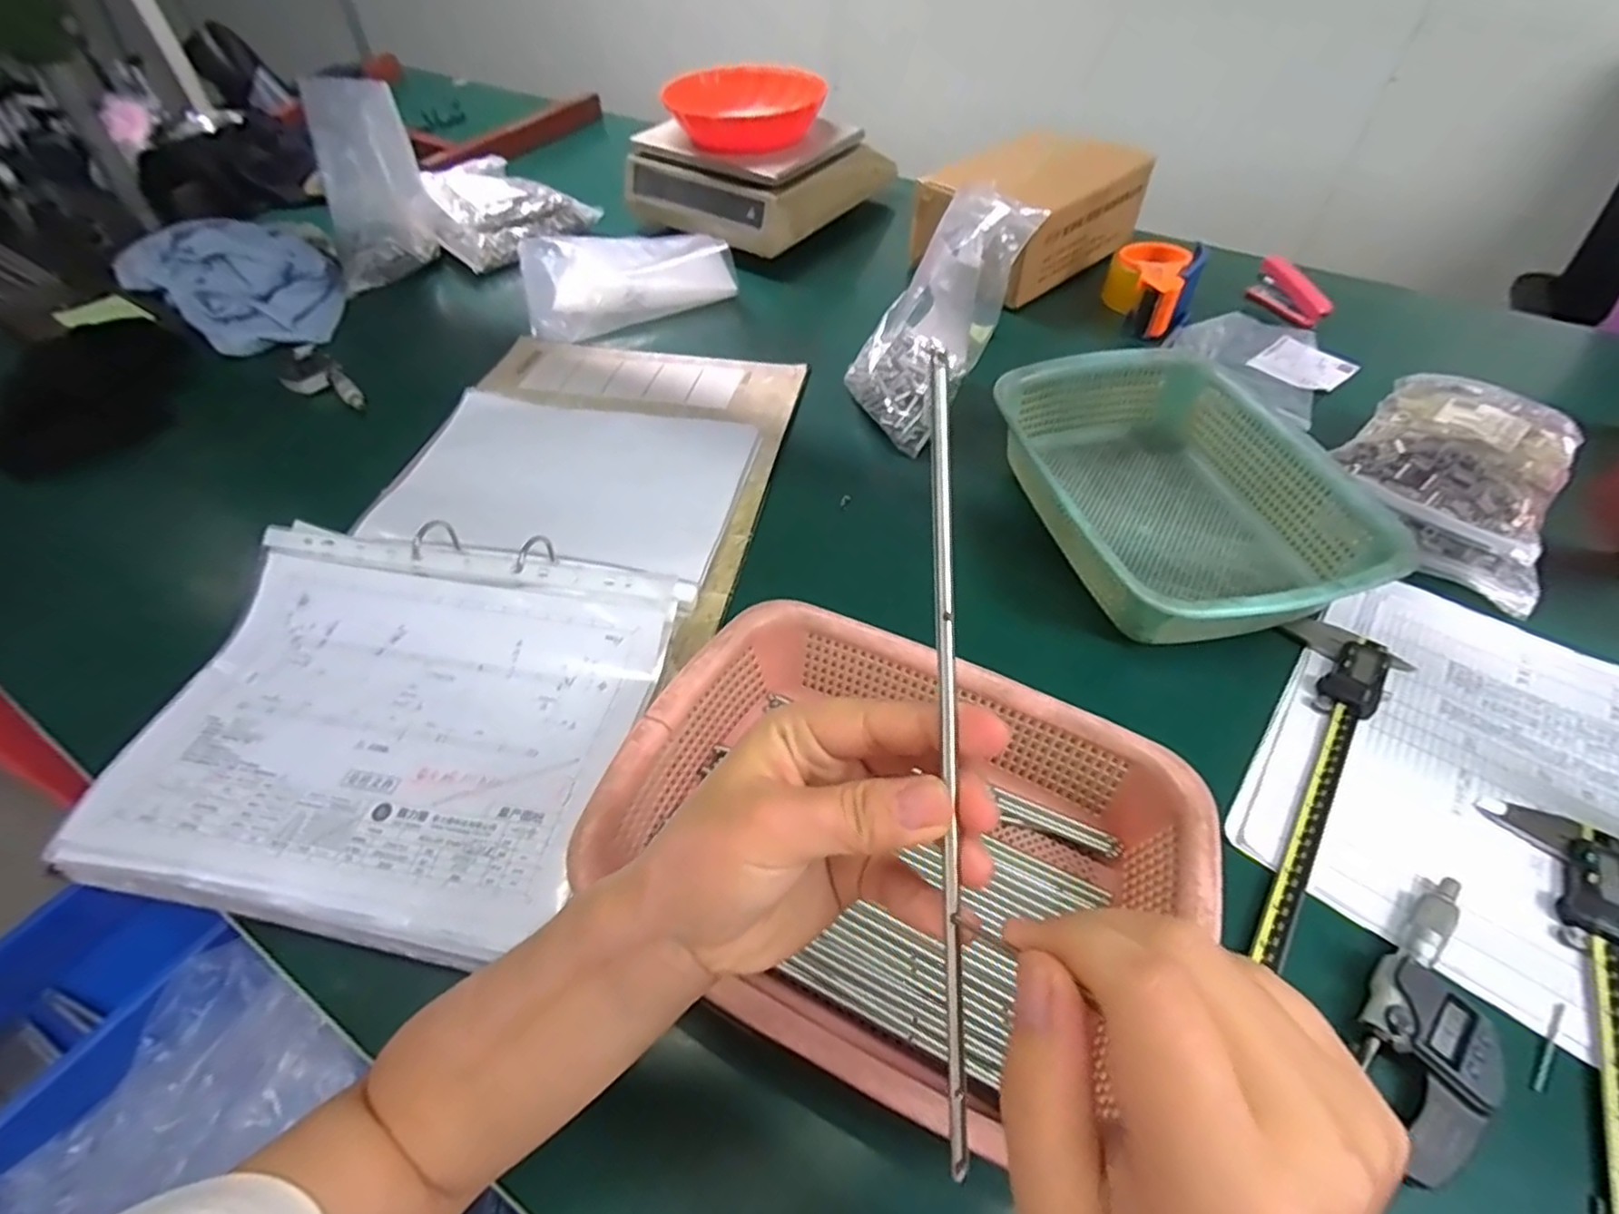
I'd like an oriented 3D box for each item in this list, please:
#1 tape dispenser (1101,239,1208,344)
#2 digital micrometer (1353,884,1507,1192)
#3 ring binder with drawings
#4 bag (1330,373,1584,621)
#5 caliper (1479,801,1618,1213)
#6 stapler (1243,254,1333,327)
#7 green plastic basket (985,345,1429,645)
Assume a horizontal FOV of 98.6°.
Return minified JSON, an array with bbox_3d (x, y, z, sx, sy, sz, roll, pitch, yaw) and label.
[{"bbox_3d":[0.407,-0.383,0.827,0.105,0.061,0.132,17,52,14],"label":"tape dispenser"},{"bbox_3d":[0.321,0.208,0.354,0.055,0.018,0.153,37,59,27],"label":"digital micrometer"},{"bbox_3d":[-0.217,-0.054,0.562,0.318,0.066,0.599,9,51,7],"label":"ring binder with drawings"},{"bbox_3d":[0.545,-0.114,0.590,0.164,0.080,0.204,30,56,23],"label":"bag"},{"bbox_3d":[0.397,0.211,0.358,0.066,0.015,0.249,26,55,20],"label":"caliper"},{"bbox_3d":[0.569,-0.369,0.821,0.025,0.046,0.108,-11,51,-9],"label":"stapler"},{"bbox_3d":[0.297,-0.094,0.571,0.226,0.076,0.295,-10,51,-9],"label":"green plastic basket"}]

